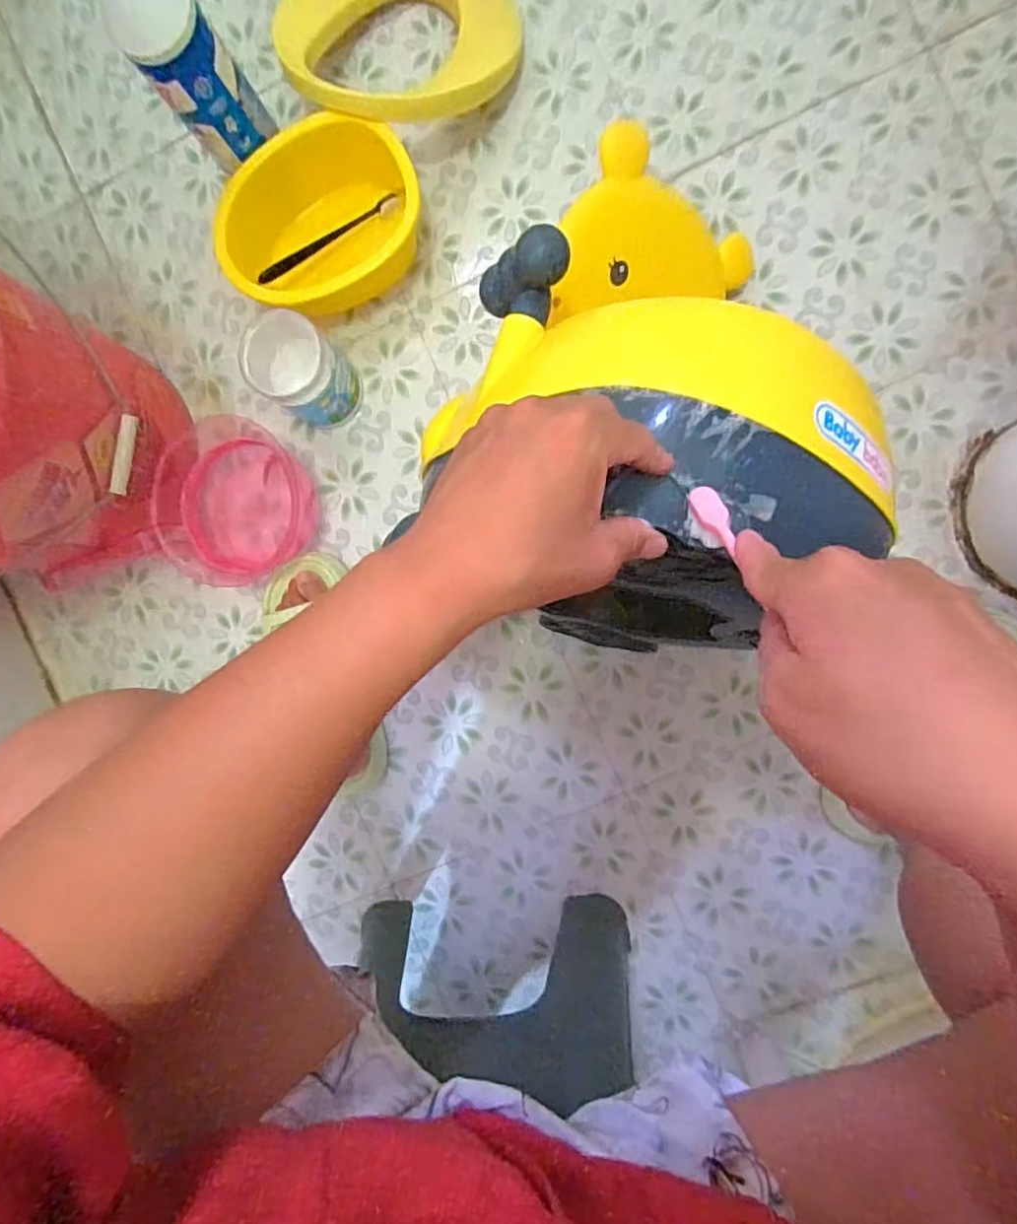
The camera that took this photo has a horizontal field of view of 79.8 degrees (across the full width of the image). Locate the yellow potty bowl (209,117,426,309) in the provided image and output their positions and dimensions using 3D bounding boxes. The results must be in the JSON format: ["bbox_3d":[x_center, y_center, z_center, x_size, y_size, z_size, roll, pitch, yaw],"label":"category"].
[{"bbox_3d":[-0.198,-0.411,0.648,0.213,0.093,0.142,-29,90,5],"label":"yellow potty bowl"}]

